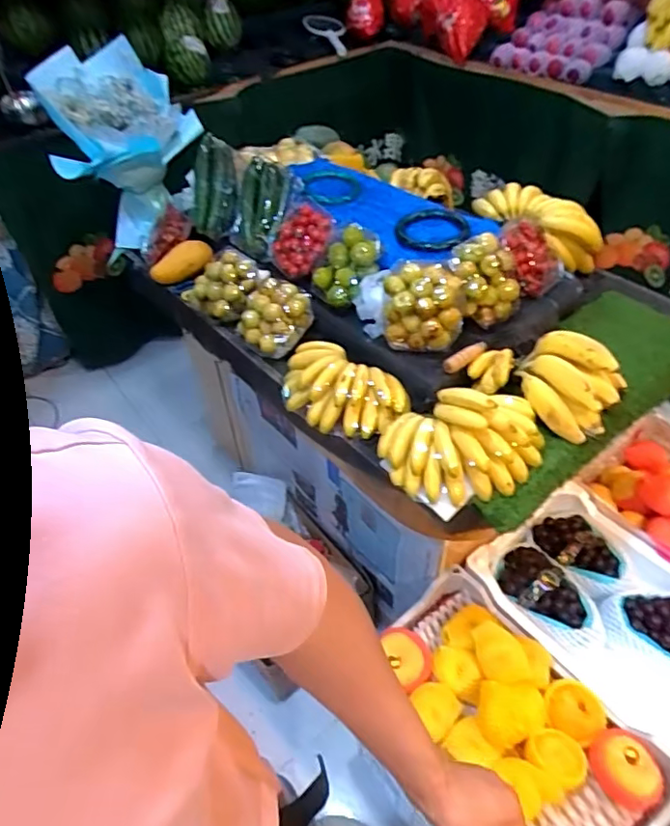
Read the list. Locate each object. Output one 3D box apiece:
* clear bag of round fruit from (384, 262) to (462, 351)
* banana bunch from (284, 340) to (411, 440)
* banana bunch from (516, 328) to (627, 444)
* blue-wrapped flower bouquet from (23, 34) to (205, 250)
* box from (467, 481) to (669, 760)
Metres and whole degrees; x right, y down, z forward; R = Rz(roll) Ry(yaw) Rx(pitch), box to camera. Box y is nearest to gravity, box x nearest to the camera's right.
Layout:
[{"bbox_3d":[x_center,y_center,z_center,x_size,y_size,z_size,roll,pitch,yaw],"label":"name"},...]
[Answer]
[{"bbox_3d":[0.155,-0.183,1.004,0.137,0.138,0.104,9,46,12],"label":"clear bag of round fruit"},{"bbox_3d":[0.010,-0.041,1.015,0.245,0.068,0.147,29,53,28],"label":"banana bunch"},{"bbox_3d":[0.395,-0.056,0.946,0.172,0.115,0.157,17,48,20],"label":"banana bunch"},{"bbox_3d":[-0.512,-0.659,1.432,0.350,0.390,0.316,-8,45,-5],"label":"blue-wrapped flower bouquet"},{"bbox_3d":[0.580,0.431,1.180,0.383,0.183,0.524,-26,49,-21],"label":"box"}]

